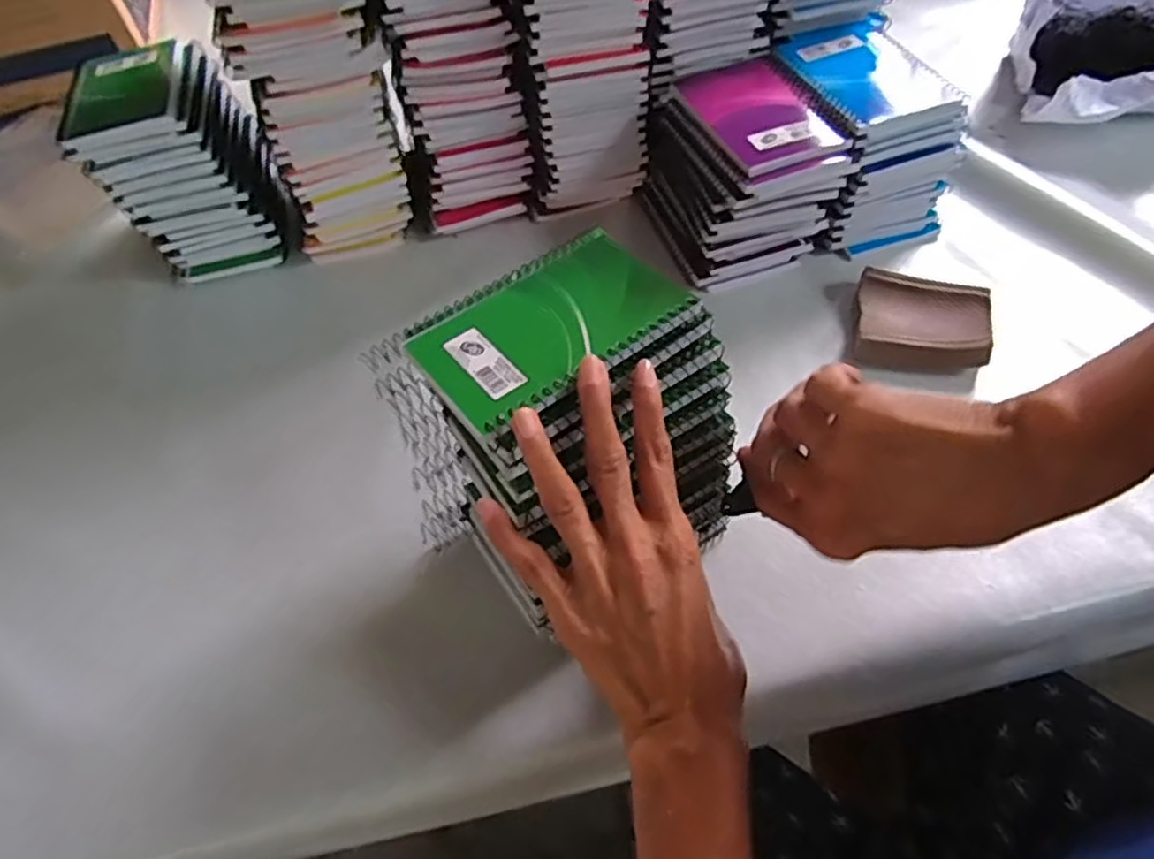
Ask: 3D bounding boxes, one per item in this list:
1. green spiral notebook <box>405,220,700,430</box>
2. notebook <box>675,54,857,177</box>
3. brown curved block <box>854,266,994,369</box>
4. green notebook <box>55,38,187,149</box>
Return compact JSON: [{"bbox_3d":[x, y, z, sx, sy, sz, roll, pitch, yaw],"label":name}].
[{"bbox_3d":[-0.016,-0.058,0.348,0.131,0.011,0.093,-34,58,-19],"label":"green spiral notebook"},{"bbox_3d":[0.132,-0.239,0.504,0.082,0.011,0.142,-18,54,-7],"label":"notebook"},{"bbox_3d":[0.248,-0.078,0.491,0.085,0.023,0.085,10,55,13],"label":"brown curved block"},{"bbox_3d":[-0.352,-0.266,0.530,0.084,0.015,0.125,-16,54,-7],"label":"green notebook"}]

